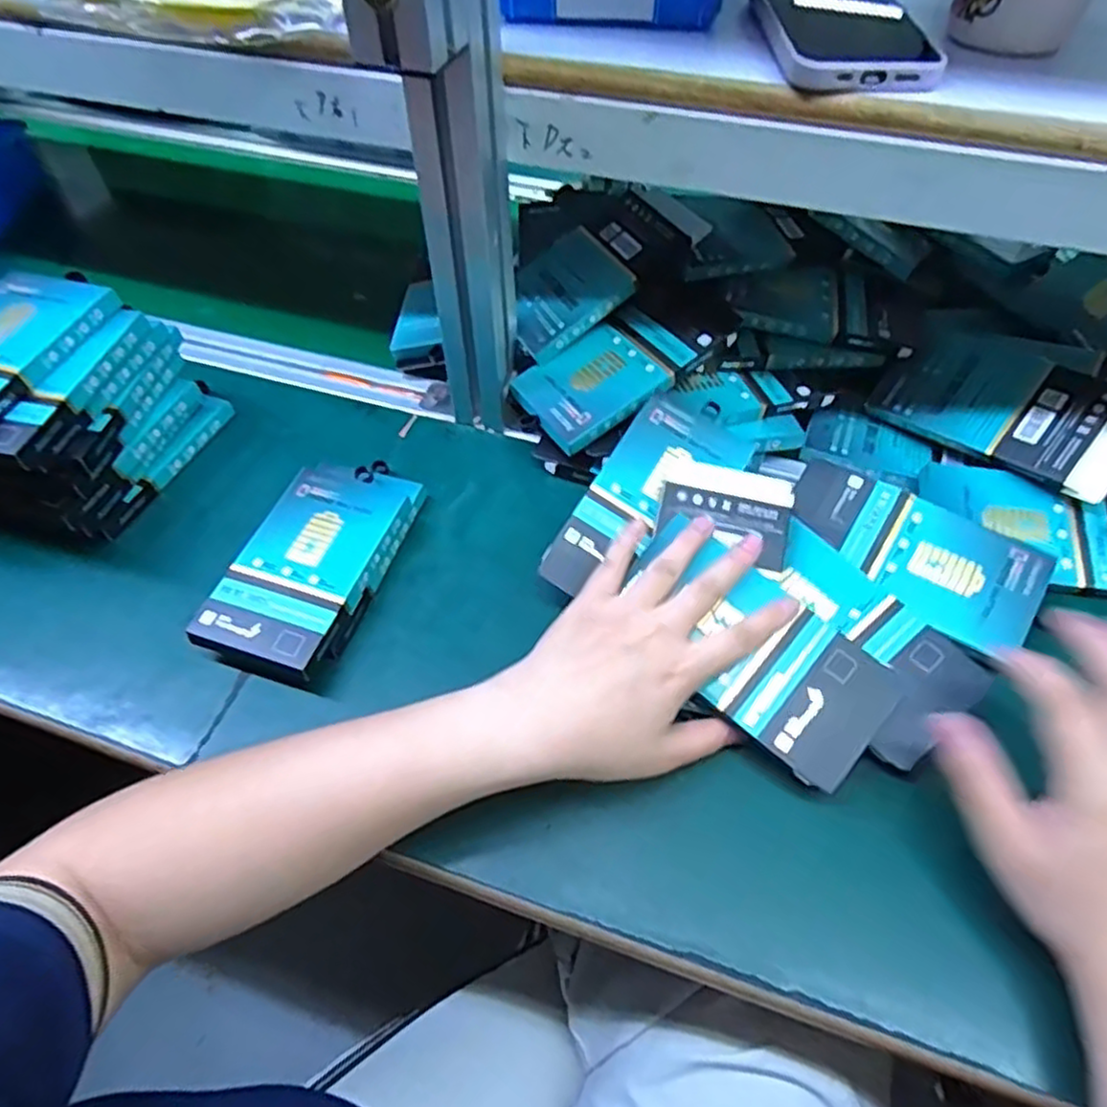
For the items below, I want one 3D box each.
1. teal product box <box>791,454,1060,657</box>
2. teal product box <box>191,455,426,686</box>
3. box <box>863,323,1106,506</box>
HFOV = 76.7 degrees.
[{"bbox_3d":[0.220,-0.007,0.431,0.151,0.012,0.069,33,59,24],"label":"teal product box"},{"bbox_3d":[-0.149,0.002,0.444,0.080,0.031,0.158,13,53,11],"label":"teal product box"},{"bbox_3d":[0.304,-0.100,0.474,0.154,0.012,0.080,34,86,32],"label":"box"}]

